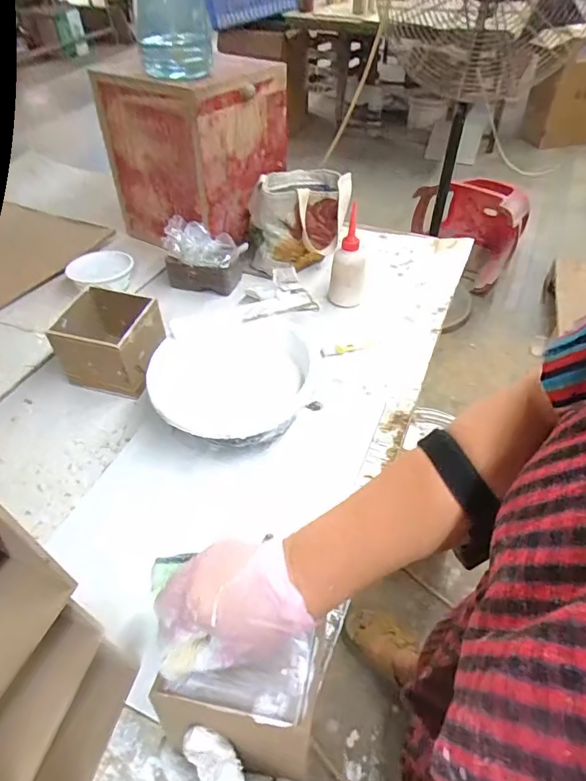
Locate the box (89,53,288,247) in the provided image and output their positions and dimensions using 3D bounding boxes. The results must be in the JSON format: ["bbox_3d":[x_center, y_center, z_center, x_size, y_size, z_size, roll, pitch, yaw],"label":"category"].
[{"bbox_3d":[-0.182,-0.466,0.944,0.259,0.296,0.252,24,52,22],"label":"box"}]

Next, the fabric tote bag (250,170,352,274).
[{"bbox_3d":[0.009,-0.339,0.922,0.196,0.132,0.165,-15,49,-12],"label":"fabric tote bag"}]

